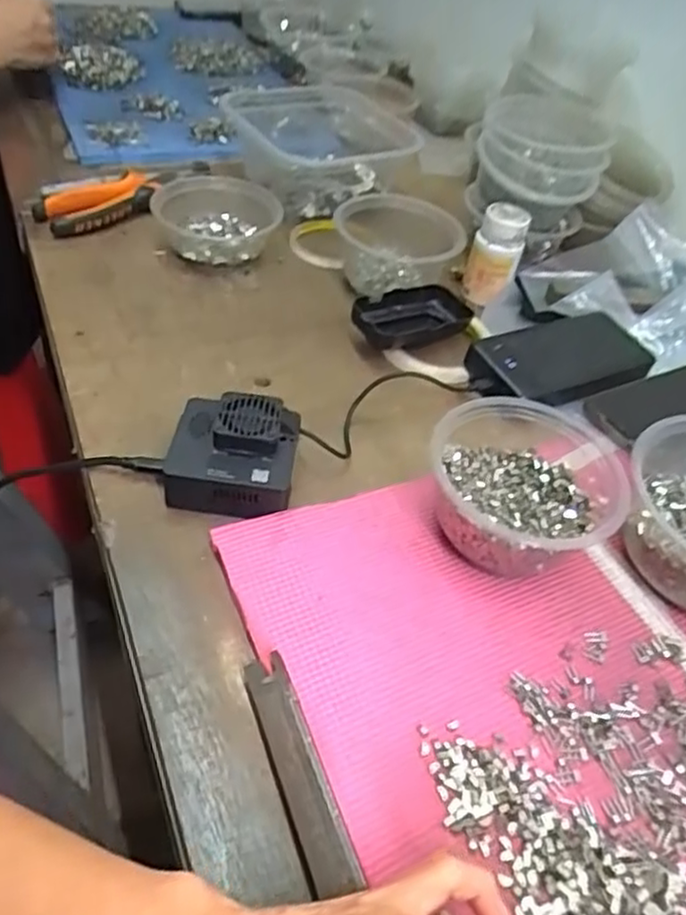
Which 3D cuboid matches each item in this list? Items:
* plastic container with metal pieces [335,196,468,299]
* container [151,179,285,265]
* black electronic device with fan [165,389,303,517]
[{"bbox_3d":[0.049,-0.195,0.632,0.116,0.053,0.096,10,45,0],"label":"plastic container with metal pieces"},{"bbox_3d":[-0.117,-0.219,0.640,0.117,0.042,0.099,0,47,-11],"label":"container"},{"bbox_3d":[-0.069,-0.003,0.440,0.079,0.042,0.072,12,45,1],"label":"black electronic device with fan"}]

